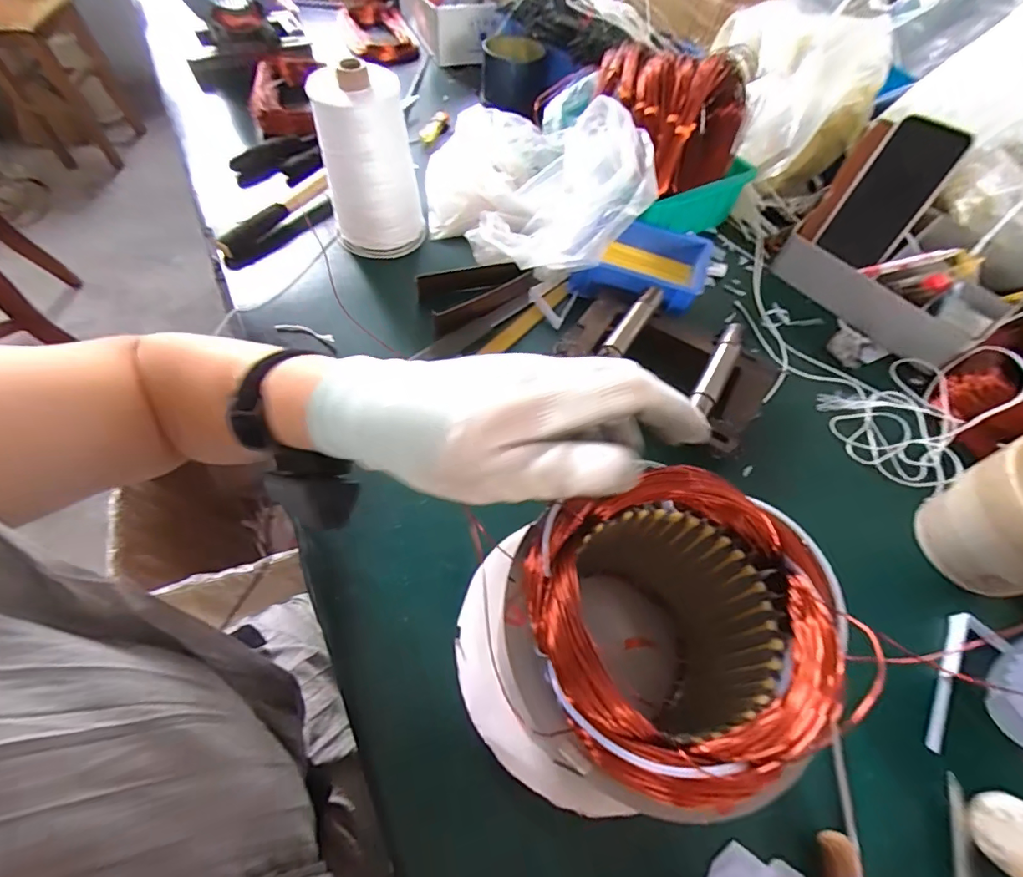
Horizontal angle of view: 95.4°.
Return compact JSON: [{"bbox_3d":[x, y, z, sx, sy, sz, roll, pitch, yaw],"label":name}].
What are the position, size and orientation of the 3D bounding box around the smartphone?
[{"bbox_3d":[0.405,-0.261,0.495,0.066,0.144,0.009,38,25,19],"label":"smartphone"}]

